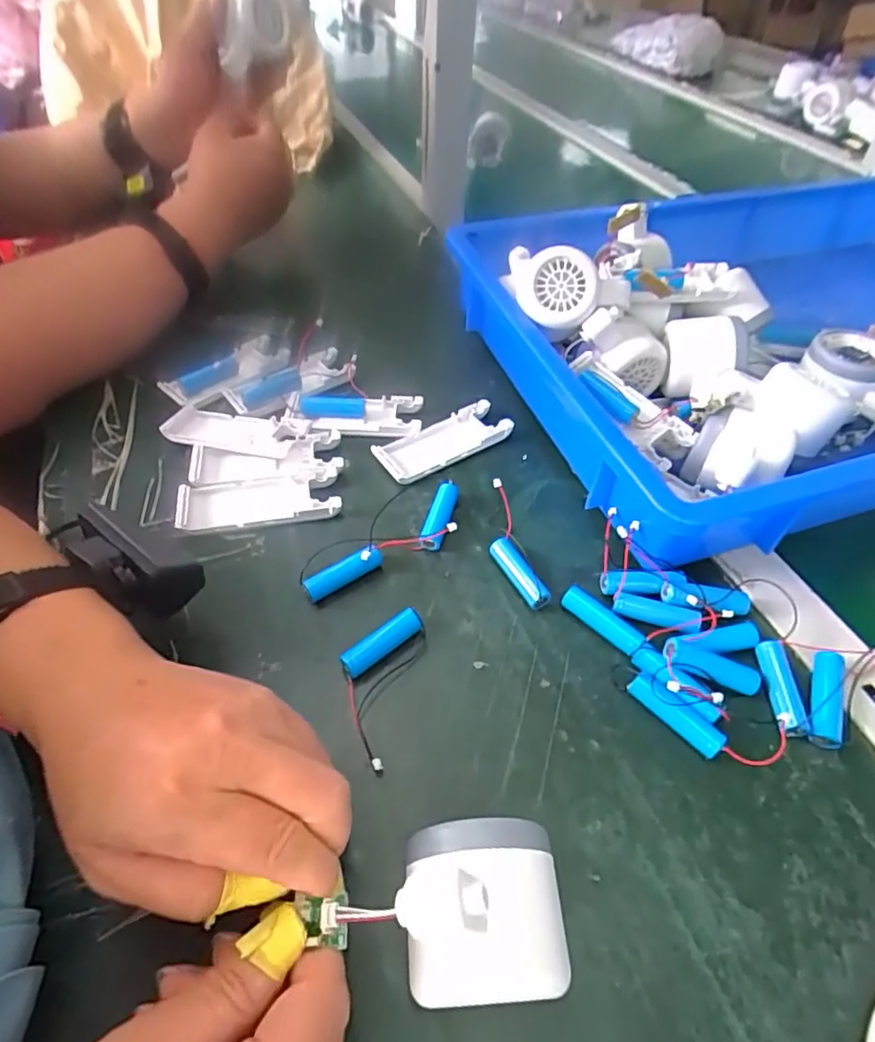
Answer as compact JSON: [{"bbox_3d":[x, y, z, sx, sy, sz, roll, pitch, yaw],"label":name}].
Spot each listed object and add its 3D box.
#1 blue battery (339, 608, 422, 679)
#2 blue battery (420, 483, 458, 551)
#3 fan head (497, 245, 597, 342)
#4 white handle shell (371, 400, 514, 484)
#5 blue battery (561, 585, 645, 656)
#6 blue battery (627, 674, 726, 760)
[{"bbox_3d":[-0.032,0.068,0.323,0.050,0.015,0.015,-31,56,-24],"label":"blue battery"},{"bbox_3d":[0.002,-0.003,0.385,0.015,0.015,0.053,12,50,9],"label":"blue battery"},{"bbox_3d":[0.087,-0.168,0.417,0.054,0.056,0.022,-32,10,9],"label":"fan head"},{"bbox_3d":[0.005,-0.060,0.432,0.099,0.015,0.039,-26,54,-21],"label":"white handle shell"},{"bbox_3d":[0.096,0.057,0.332,0.049,0.013,0.013,37,58,27],"label":"blue battery"},{"bbox_3d":[0.123,0.101,0.298,0.011,0.011,0.051,-37,59,-27],"label":"blue battery"}]

